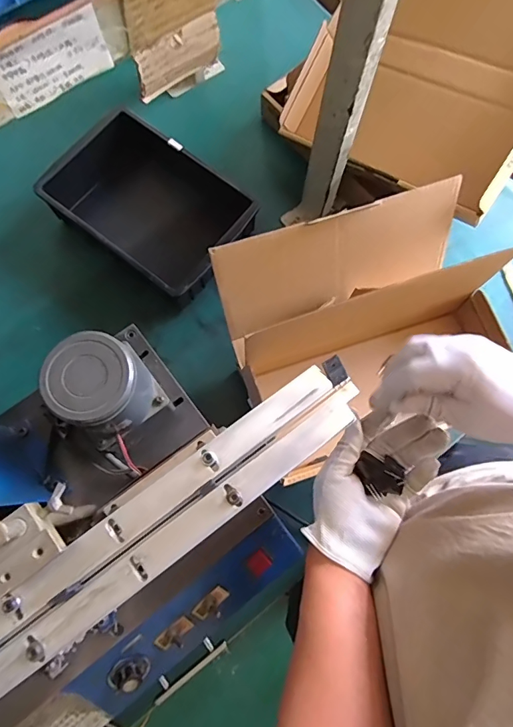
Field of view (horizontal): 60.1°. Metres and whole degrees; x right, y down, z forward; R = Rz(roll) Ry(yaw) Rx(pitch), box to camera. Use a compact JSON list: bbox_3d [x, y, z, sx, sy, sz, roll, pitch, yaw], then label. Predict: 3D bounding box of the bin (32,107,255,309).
[{"bbox_3d":[-0.164,-0.239,0.710,0.282,0.105,0.196,37,77,7],"label":"bin"}]

